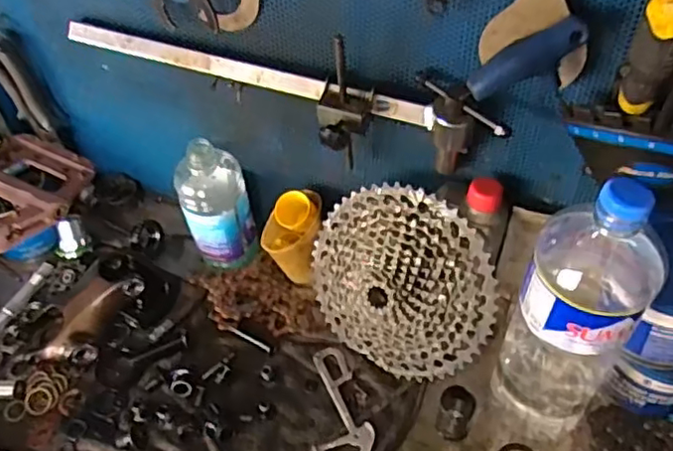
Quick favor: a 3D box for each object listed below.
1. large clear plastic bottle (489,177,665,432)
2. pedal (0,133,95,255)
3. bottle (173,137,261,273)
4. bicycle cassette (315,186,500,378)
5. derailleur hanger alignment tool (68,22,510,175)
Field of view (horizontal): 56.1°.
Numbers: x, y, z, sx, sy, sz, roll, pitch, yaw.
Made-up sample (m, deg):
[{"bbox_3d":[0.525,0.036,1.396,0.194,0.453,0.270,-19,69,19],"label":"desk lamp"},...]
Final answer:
[{"bbox_3d":[0.192,0.079,0.512,0.093,0.307,0.091,27,57,24],"label":"large clear plastic bottle"},{"bbox_3d":[-0.259,-0.032,0.492,0.108,0.026,0.109,19,54,19],"label":"pedal"},{"bbox_3d":[-0.135,-0.022,0.706,0.071,0.161,0.058,-18,51,-11],"label":"bottle"},{"bbox_3d":[0.054,0.062,0.613,0.191,0.185,0.040,35,28,20],"label":"bicycle cassette"},{"bbox_3d":[-0.062,-0.117,0.588,0.428,0.081,0.067,18,53,18],"label":"derailleur hanger alignment tool"}]

